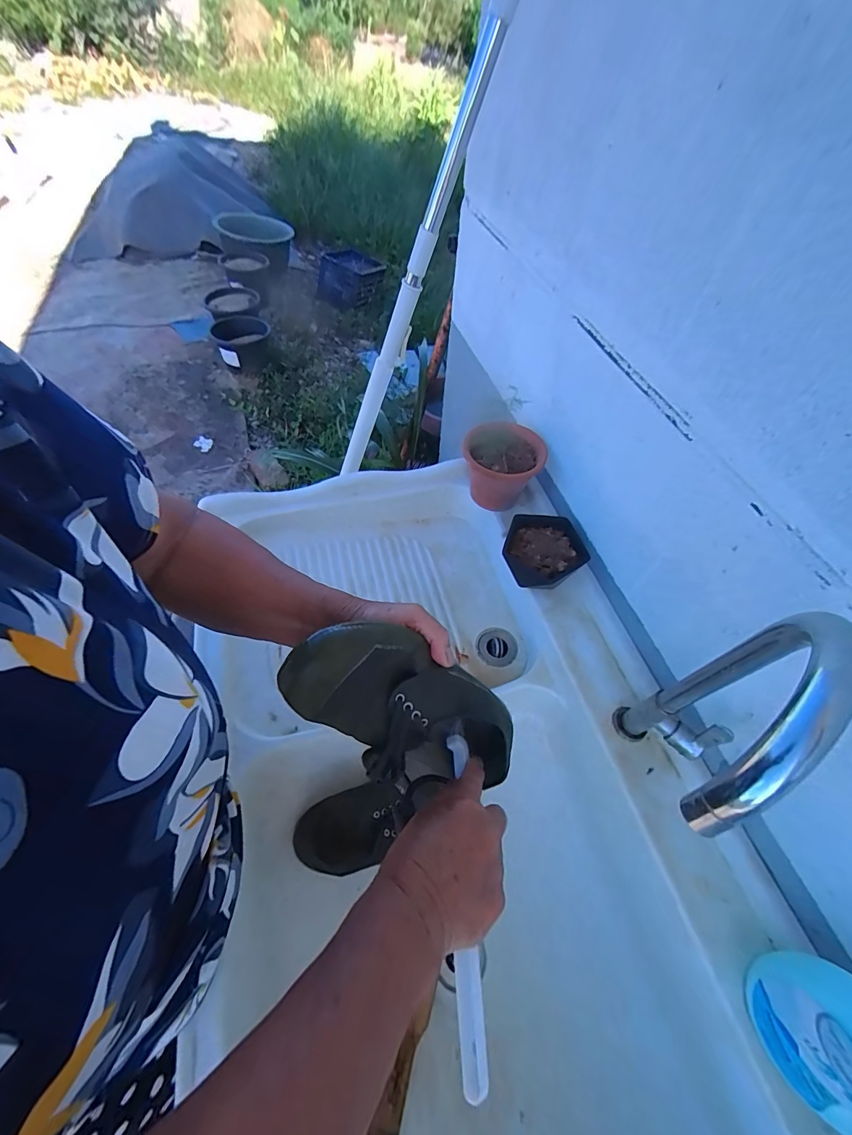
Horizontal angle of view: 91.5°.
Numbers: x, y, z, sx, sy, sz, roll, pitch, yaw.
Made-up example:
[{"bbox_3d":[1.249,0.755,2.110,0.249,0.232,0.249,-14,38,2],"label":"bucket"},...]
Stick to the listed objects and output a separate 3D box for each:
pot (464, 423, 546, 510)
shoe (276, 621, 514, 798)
[{"bbox_3d":[0.124,-0.167,0.699,0.125,0.097,0.118,2,55,-3],"label":"pot"},{"bbox_3d":[-0.012,0.125,0.371,0.233,0.072,0.106,36,85,-23],"label":"shoe"}]

